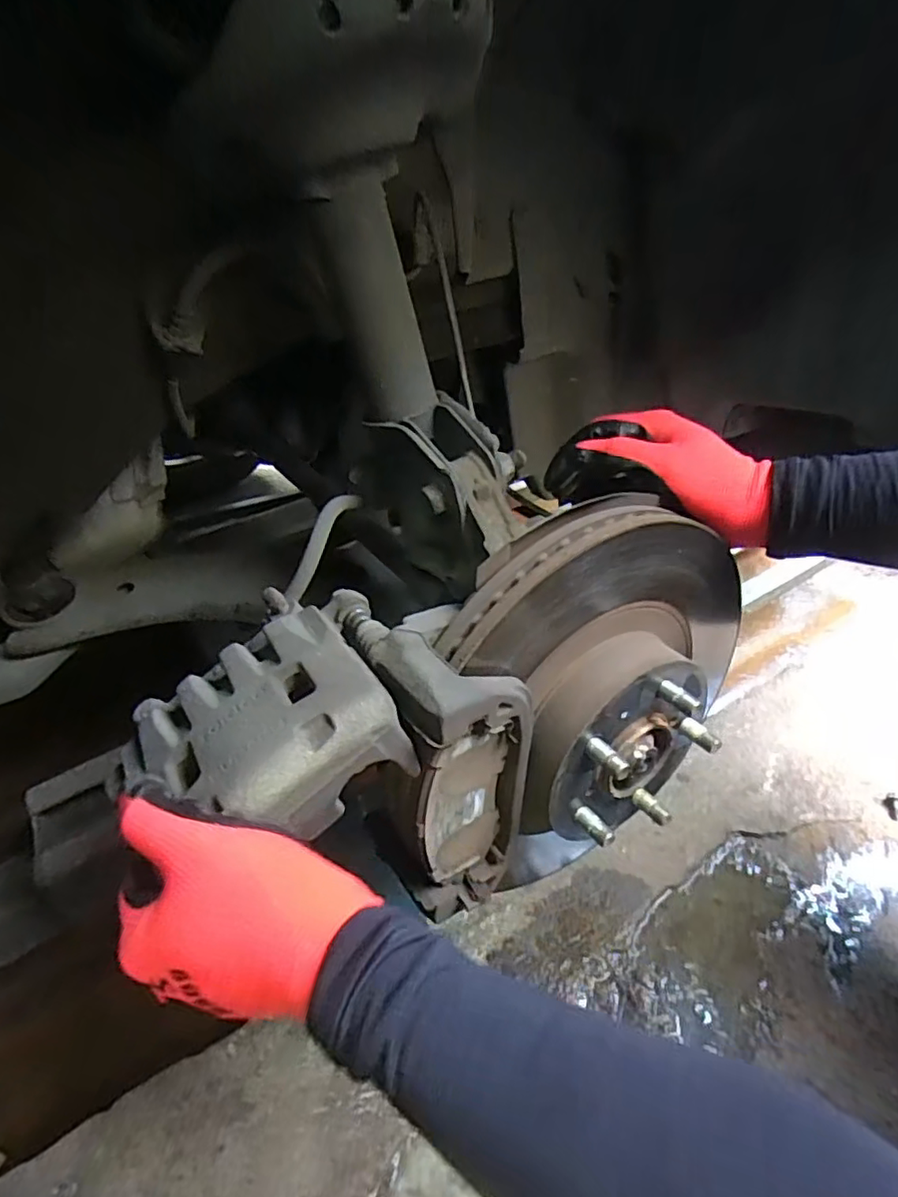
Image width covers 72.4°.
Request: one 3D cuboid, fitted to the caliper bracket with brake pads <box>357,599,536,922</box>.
[{"bbox_3d":[-0.005,0.099,0.356,0.088,0.164,0.086,-31,41,-30],"label":"caliper bracket with brake pads"}]

